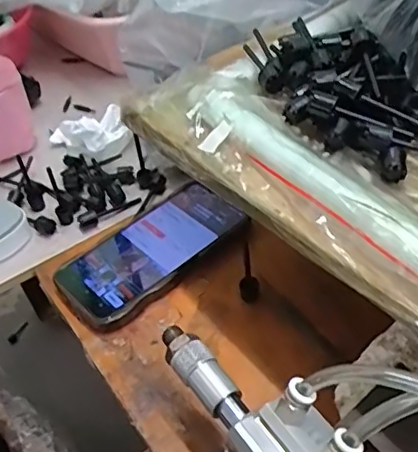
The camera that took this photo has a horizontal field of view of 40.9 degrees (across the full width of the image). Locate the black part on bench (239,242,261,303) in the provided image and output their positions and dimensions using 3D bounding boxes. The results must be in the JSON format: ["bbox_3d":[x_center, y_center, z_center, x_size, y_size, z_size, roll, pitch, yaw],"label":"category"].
[{"bbox_3d":[0.031,0.038,0.437,0.016,0.048,0.010,-5,16,2],"label":"black part on bench"}]

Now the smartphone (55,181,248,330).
[{"bbox_3d":[-0.049,0.019,0.478,0.160,0.016,0.081,-36,52,-26],"label":"smartphone"}]

